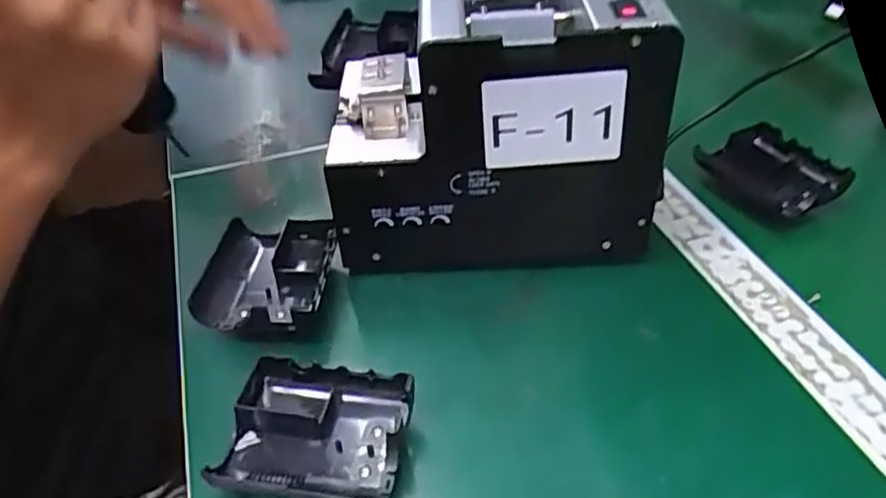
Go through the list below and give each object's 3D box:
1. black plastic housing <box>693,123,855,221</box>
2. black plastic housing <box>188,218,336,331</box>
[{"bbox_3d":[0.226,-0.053,0.470,0.065,0.021,0.082,-23,45,-21],"label":"black plastic housing"},{"bbox_3d":[-0.098,0.015,0.403,0.066,0.038,0.079,4,42,8],"label":"black plastic housing"}]

